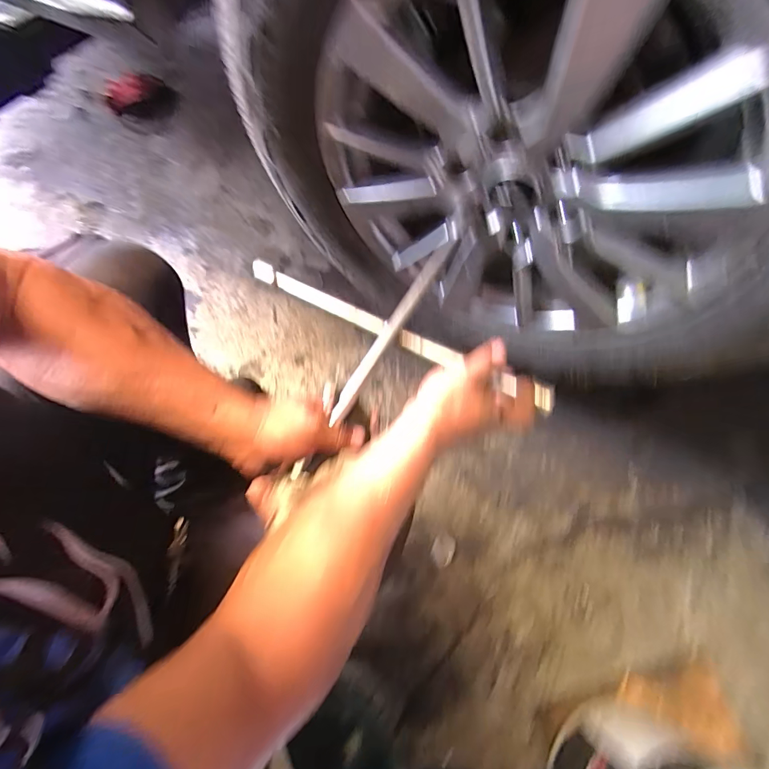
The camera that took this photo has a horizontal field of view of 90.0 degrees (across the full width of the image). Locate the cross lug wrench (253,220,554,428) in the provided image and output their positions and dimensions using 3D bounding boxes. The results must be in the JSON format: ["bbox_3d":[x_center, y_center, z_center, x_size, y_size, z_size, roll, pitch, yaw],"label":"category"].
[{"bbox_3d":[0.004,-0.066,0.455,0.284,0.050,0.276,-13,71,-6],"label":"cross lug wrench"}]

